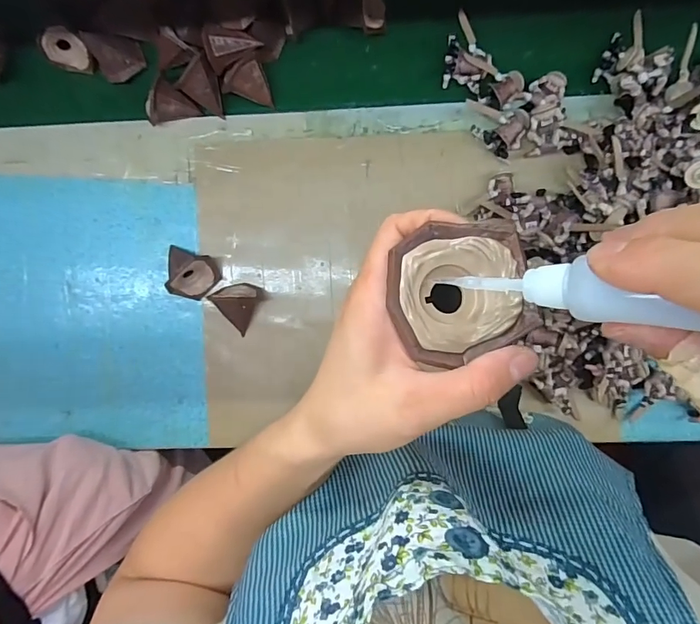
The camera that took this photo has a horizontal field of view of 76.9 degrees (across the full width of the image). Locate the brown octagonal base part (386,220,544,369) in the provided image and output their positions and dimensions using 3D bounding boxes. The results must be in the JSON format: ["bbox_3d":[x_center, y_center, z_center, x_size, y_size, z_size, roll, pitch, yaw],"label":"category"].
[{"bbox_3d":[0.048,-0.009,0.195,0.057,0.017,0.059,-12,92,3],"label":"brown octagonal base part"}]

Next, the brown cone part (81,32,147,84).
[{"bbox_3d":[-0.297,-0.323,0.558,0.056,0.045,0.044,-12,93,3],"label":"brown cone part"}]

